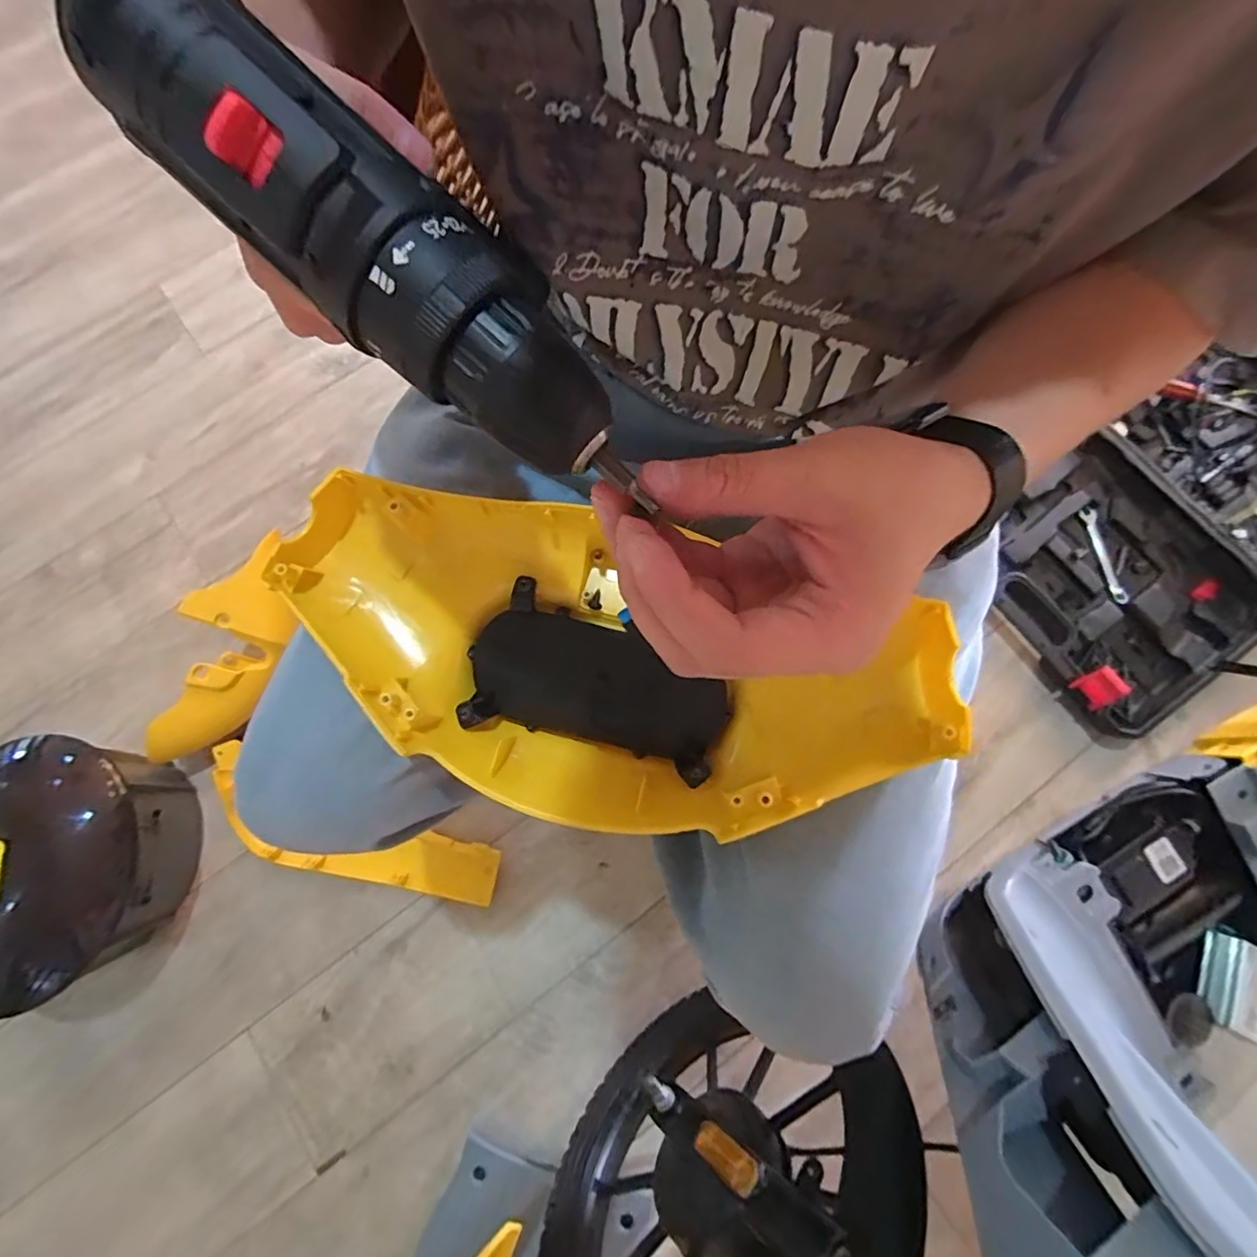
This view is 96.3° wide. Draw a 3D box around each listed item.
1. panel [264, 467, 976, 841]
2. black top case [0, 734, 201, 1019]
[{"bbox_3d":[-0.022,0.026,0.323,0.372,0.076,0.154,18,74,5],"label":"panel"},{"bbox_3d":[-0.735,0.298,0.715,0.274,0.175,0.310,-11,76,-1],"label":"black top case"}]

